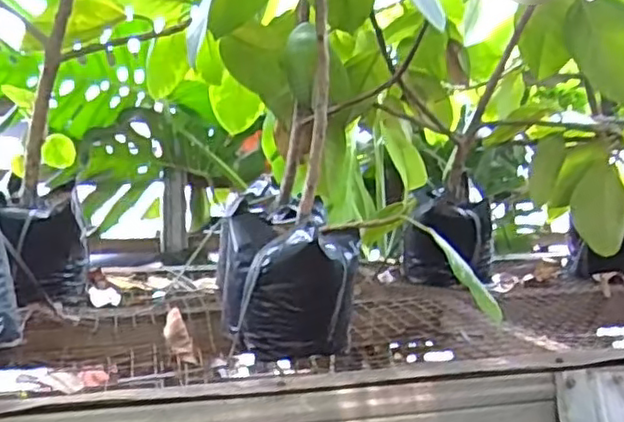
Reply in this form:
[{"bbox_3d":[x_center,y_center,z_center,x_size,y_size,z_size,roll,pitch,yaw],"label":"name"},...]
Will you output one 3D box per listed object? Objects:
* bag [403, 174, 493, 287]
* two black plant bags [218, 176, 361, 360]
[{"bbox_3d":[0.258,0.050,1.260,0.170,0.162,0.134,1,2,15],"label":"bag"},{"bbox_3d":[-0.027,0.064,0.794,0.159,0.177,0.150,0,2,-5],"label":"two black plant bags"}]

